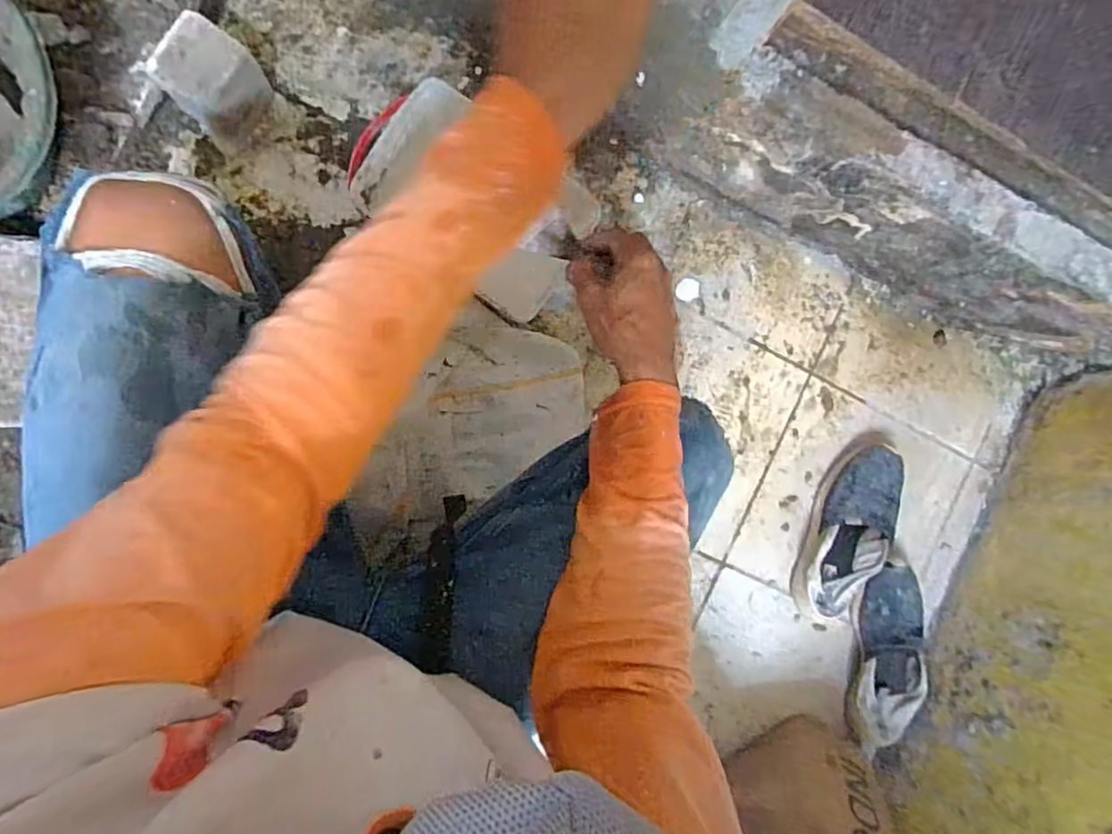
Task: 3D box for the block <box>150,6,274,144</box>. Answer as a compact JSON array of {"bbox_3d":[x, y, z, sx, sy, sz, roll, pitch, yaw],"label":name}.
[{"bbox_3d":[-0.388,-0.377,0.678,0.082,0.109,0.092,31,87,-8],"label":"block"}]

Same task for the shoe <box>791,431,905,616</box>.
[{"bbox_3d":[0.415,0.149,0.833,0.099,0.063,0.270,16,89,-9],"label":"shoe"}]

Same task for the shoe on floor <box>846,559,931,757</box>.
[{"bbox_3d":[0.478,0.344,0.851,0.100,0.053,0.267,-1,92,-9],"label":"shoe on floor"}]

